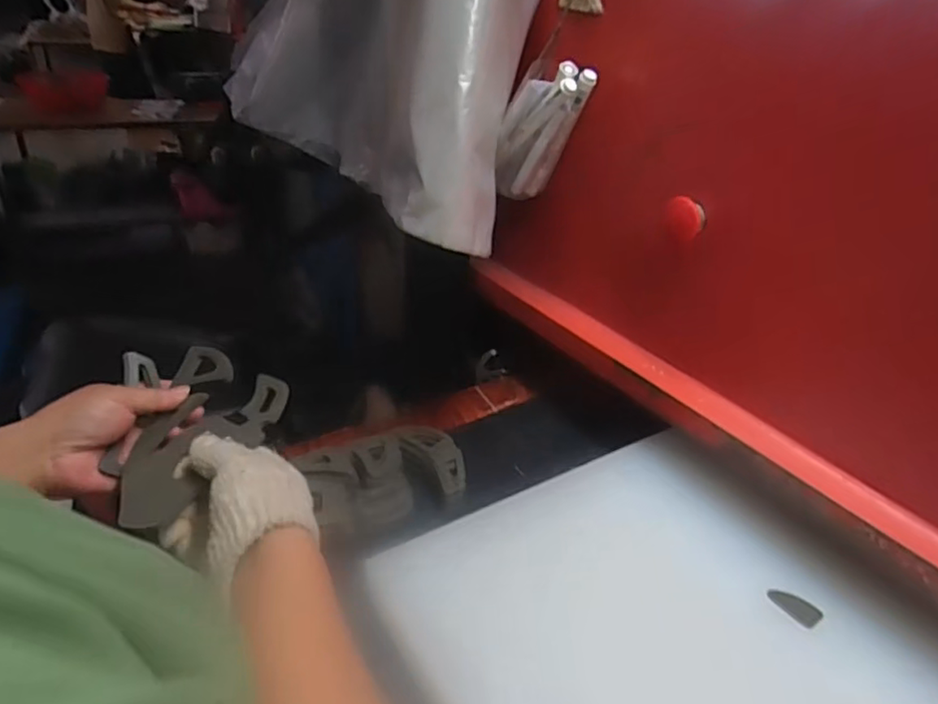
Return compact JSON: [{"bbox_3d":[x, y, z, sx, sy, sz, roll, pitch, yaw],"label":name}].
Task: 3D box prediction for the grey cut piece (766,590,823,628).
[{"bbox_3d":[0.244,0.190,0.472,0.016,0.004,0.036,-48,47,-3],"label":"grey cut piece"}]

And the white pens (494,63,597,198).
[{"bbox_3d":[0.066,-0.217,0.622,0.050,0.156,0.051,-23,70,-31],"label":"white pens"}]

